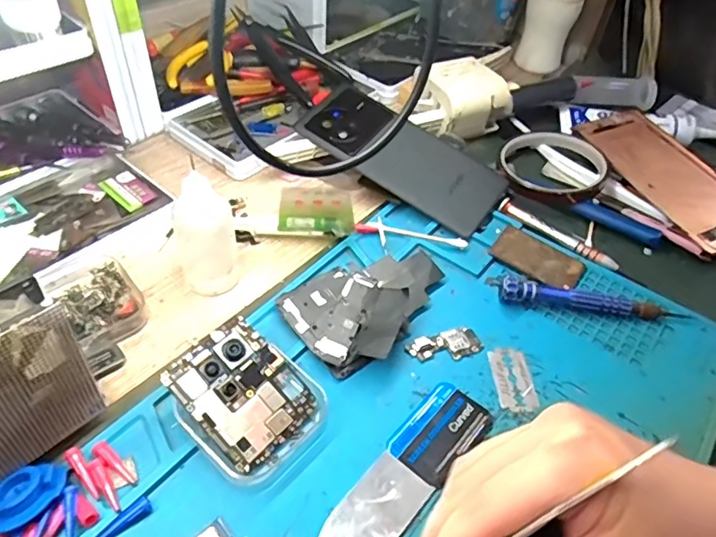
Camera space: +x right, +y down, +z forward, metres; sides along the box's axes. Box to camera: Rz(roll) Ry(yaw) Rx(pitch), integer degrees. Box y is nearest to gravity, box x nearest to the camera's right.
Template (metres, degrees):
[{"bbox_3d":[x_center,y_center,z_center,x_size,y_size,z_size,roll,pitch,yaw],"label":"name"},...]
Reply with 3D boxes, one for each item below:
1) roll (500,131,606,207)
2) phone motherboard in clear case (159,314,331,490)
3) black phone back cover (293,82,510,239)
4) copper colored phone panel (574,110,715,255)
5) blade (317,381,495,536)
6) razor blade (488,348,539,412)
[{"bbox_3d":[0.158,-0.083,0.447,0.084,0.018,0.084,3,47,-3],"label":"roll"},{"bbox_3d":[-0.057,0.067,0.279,0.071,0.026,0.063,31,51,21],"label":"phone motherboard in clear case"},{"bbox_3d":[0.033,-0.089,0.426,0.162,0.012,0.070,34,61,10],"label":"black phone back cover"},{"bbox_3d":[0.251,-0.077,0.441,0.070,0.007,0.158,-18,53,-13],"label":"copper colored phone panel"},{"bbox_3d":[0.022,0.102,0.270,0.035,0.004,0.119,36,53,25],"label":"blade"},{"bbox_3d":[0.089,0.063,0.314,0.023,0.004,0.040,0,47,-6],"label":"razor blade"}]

